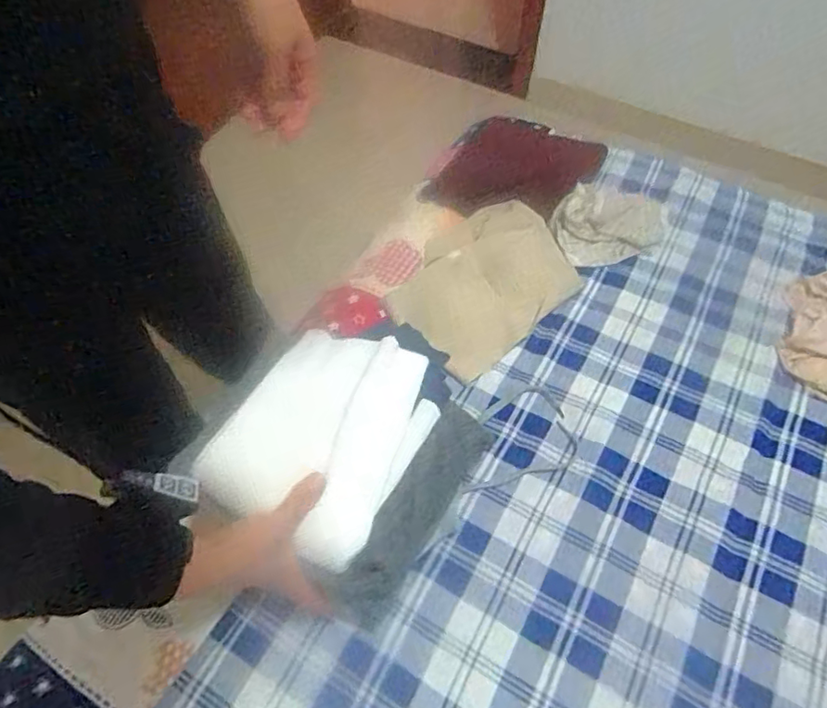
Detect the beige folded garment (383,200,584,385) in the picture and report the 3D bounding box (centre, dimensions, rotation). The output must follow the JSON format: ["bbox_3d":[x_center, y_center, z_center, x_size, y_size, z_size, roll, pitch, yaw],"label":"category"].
[{"bbox_3d":[0.100,-0.105,0.817,0.272,0.022,0.198,-38,63,-22],"label":"beige folded garment"}]

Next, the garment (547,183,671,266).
[{"bbox_3d":[0.293,-0.201,0.869,0.182,0.039,0.133,-16,57,-11],"label":"garment"}]

